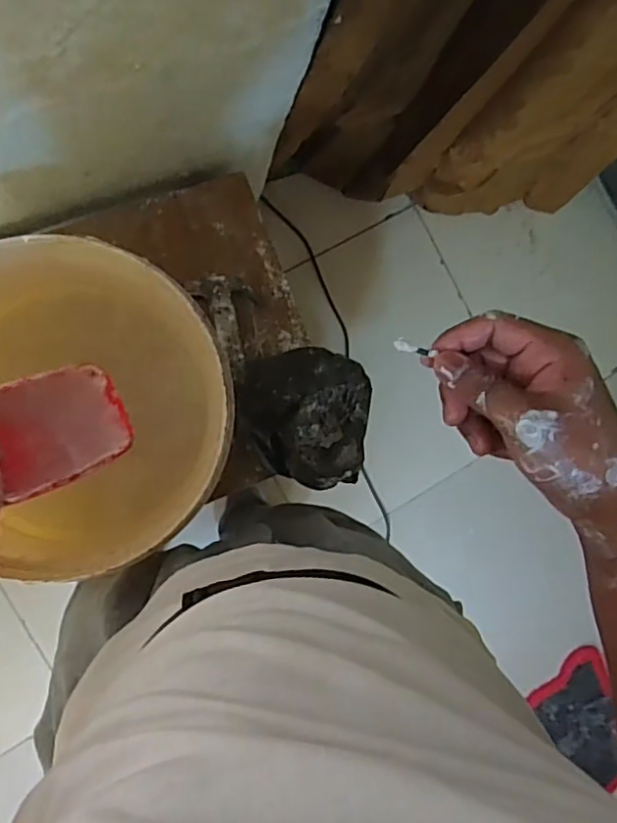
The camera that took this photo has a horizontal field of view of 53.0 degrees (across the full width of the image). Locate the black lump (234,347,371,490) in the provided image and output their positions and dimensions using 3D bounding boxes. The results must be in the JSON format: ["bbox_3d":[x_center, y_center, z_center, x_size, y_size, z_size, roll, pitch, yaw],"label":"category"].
[{"bbox_3d":[0.003,0.006,0.865,0.176,0.140,0.180,0,90,-11],"label":"black lump"}]

